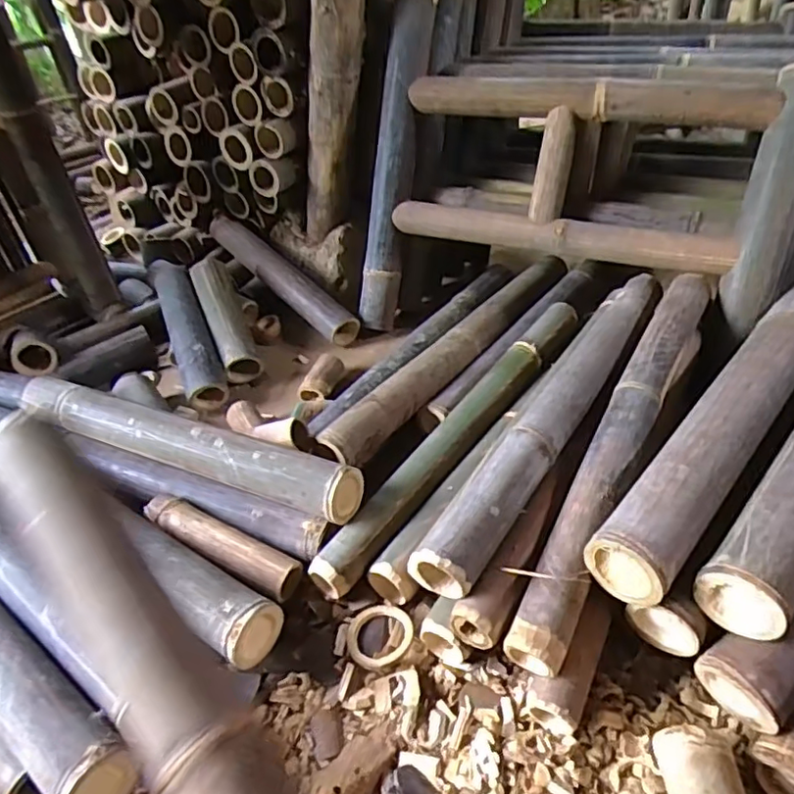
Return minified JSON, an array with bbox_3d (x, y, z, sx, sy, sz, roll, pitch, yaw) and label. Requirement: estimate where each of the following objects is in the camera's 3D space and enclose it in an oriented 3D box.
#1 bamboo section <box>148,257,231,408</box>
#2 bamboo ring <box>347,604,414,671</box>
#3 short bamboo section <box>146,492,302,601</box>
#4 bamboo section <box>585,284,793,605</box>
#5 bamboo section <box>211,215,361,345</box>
[{"bbox_3d":[-0.427,-0.151,1.197,0.077,0.059,0.418,-20,58,-15],"label":"bamboo section"},{"bbox_3d":[-0.022,0.282,0.715,0.077,0.010,0.082,-4,40,3],"label":"bamboo ring"},{"bbox_3d":[-0.234,0.191,0.791,0.234,0.045,0.058,18,46,26],"label":"short bamboo section"},{"bbox_3d":[0.431,0.020,0.760,0.092,0.075,0.602,27,51,33],"label":"bamboo section"},{"bbox_3d":[-0.261,-0.266,1.291,0.458,0.073,0.067,41,57,20],"label":"bamboo section"}]

